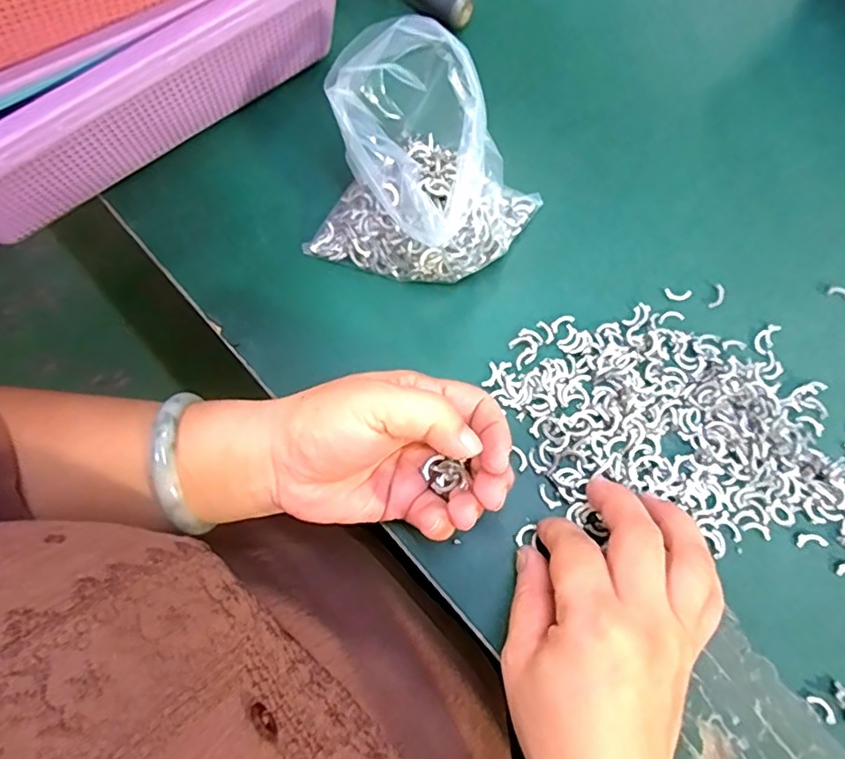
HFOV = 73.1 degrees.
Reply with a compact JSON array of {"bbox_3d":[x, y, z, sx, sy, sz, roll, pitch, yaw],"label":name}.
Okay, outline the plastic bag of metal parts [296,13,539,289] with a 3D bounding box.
[{"bbox_3d":[0.003,-0.116,0.313,0.114,0.082,0.100,18,74,6],"label":"plastic bag of metal parts"}]

